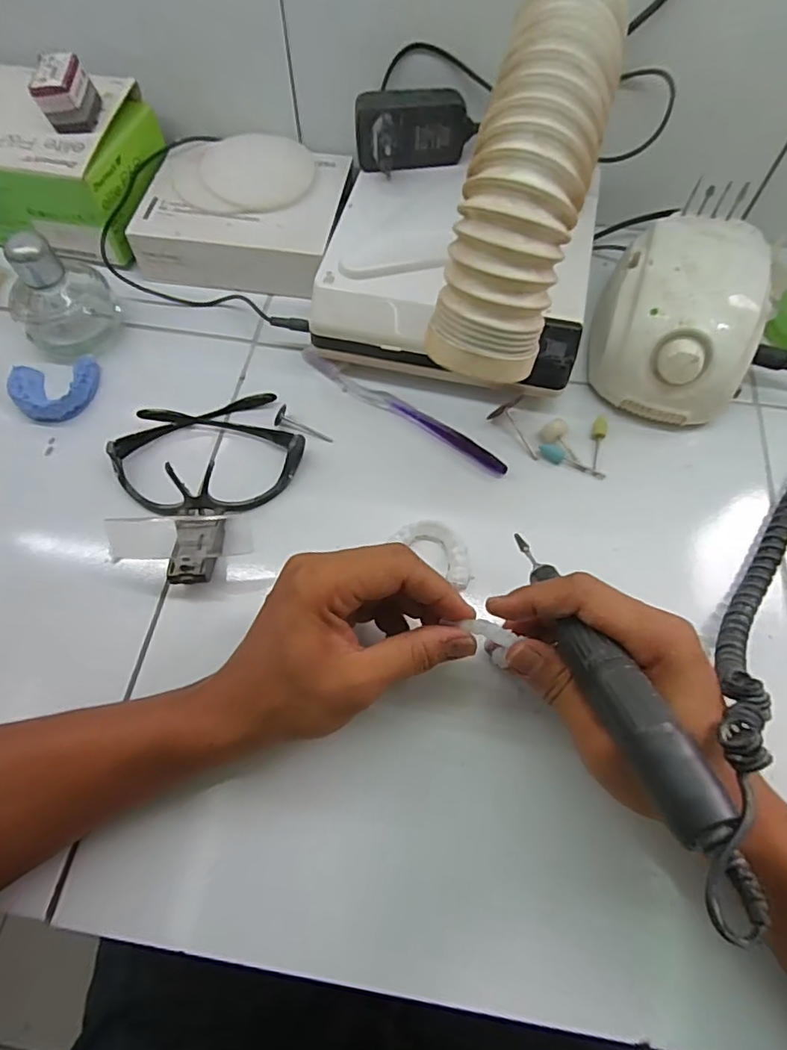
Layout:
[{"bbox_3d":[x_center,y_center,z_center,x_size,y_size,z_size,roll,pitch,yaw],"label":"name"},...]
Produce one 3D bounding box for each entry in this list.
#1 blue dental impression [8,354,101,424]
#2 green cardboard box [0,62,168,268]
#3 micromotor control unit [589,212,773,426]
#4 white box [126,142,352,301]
[{"bbox_3d":[-0.258,-0.105,0.424,0.060,0.021,0.055,-11,64,-6],"label":"blue dental impression"},{"bbox_3d":[-0.323,-0.315,0.479,0.232,0.086,0.123,13,66,6],"label":"green cardboard box"},{"bbox_3d":[0.207,-0.155,0.410,0.108,0.069,0.137,15,66,6],"label":"micromotor control unit"},{"bbox_3d":[-0.129,-0.266,0.480,0.165,0.050,0.132,7,70,4],"label":"white box"}]

